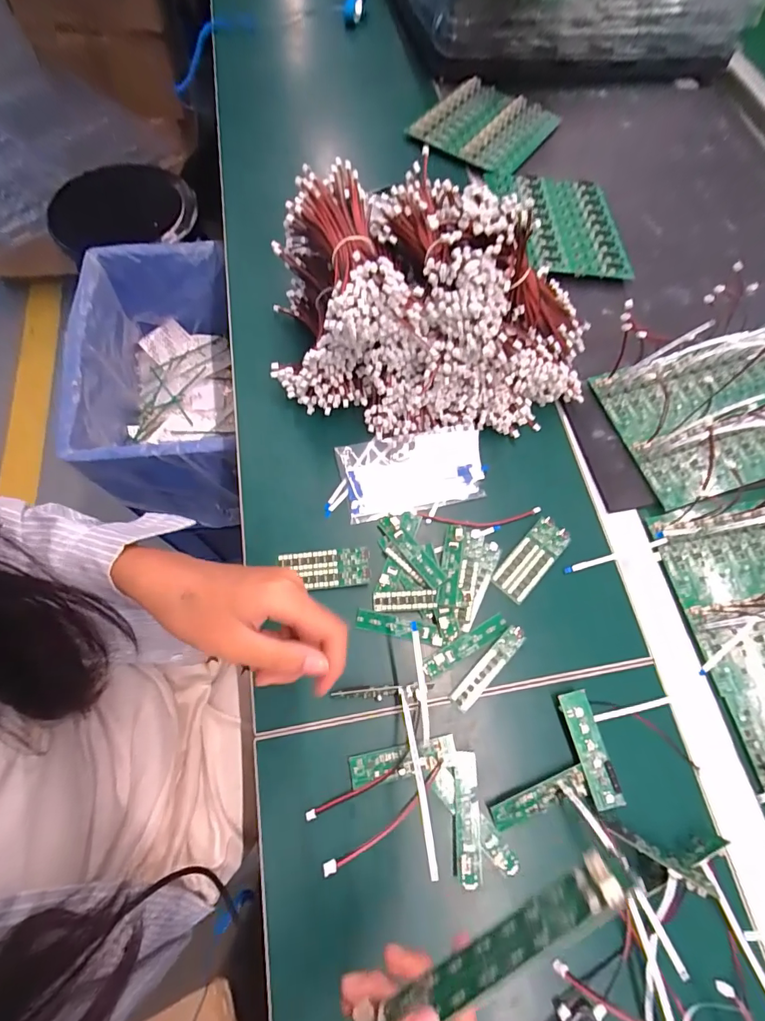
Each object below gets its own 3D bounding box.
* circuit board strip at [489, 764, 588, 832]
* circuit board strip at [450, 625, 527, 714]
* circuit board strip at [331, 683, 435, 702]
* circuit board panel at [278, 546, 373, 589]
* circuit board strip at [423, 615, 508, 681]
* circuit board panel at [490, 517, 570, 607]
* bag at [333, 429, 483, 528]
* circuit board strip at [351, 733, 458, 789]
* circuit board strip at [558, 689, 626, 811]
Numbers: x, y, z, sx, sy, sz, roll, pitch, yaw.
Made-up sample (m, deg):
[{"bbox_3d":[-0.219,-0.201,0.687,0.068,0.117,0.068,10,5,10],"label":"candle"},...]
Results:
[{"bbox_3d":[0.122,0.223,0.333,0.078,0.007,0.019,-19,71,-9],"label":"circuit board strip"},{"bbox_3d":[0.091,0.133,0.366,0.020,0.008,0.083,44,74,13],"label":"circuit board strip"},{"bbox_3d":[0.001,0.148,0.348,0.083,0.023,0.011,-1,69,-3],"label":"circuit board strip"},{"bbox_3d":[-0.052,0.053,0.388,0.079,0.005,0.036,-5,70,-5],"label":"circuit board panel"},{"bbox_3d":[0.072,0.118,0.371,0.085,0.009,0.017,-28,73,-12],"label":"circuit board strip"},{"bbox_3d":[0.141,0.045,0.406,0.035,0.005,0.086,41,73,12],"label":"circuit board panel"},{"bbox_3d":[0.032,-0.040,0.429,0.140,0.016,0.079,-11,70,-7],"label":"bag"},{"bbox_3d":[0.017,0.196,0.336,0.084,0.007,0.022,-9,70,-6],"label":"circuit board strip"},{"bbox_3d":[0.166,0.190,0.343,0.023,0.004,0.083,-15,70,2],"label":"circuit board strip"}]

